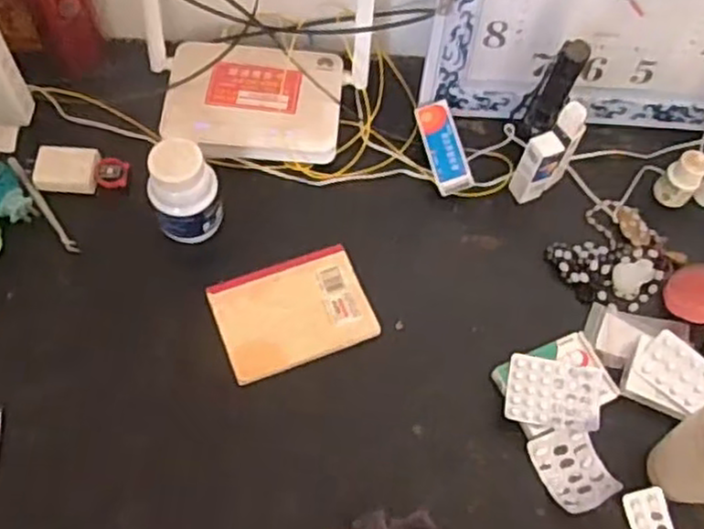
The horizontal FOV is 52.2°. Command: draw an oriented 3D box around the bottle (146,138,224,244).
[{"bbox_3d":[-0.164,-0.069,0.711,0.069,0.109,0.057,-18,66,-12],"label":"bottle"}]

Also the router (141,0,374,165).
[{"bbox_3d":[-0.106,-0.220,0.762,0.251,0.149,0.172,5,63,-1],"label":"router"}]

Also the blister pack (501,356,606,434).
[{"bbox_3d":[0.192,0.122,0.684,0.088,0.005,0.065,10,63,6],"label":"blister pack"}]

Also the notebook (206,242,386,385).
[{"bbox_3d":[-0.060,0.045,0.720,0.147,0.012,0.114,-18,66,-12],"label":"notebook"}]

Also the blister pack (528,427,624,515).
[{"bbox_3d":[0.204,0.188,0.664,0.056,0.014,0.075,-25,67,-15],"label":"blister pack"}]

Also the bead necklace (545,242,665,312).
[{"bbox_3d":[0.266,0.009,0.755,0.114,0.017,0.067,7,63,0],"label":"bead necklace"}]

